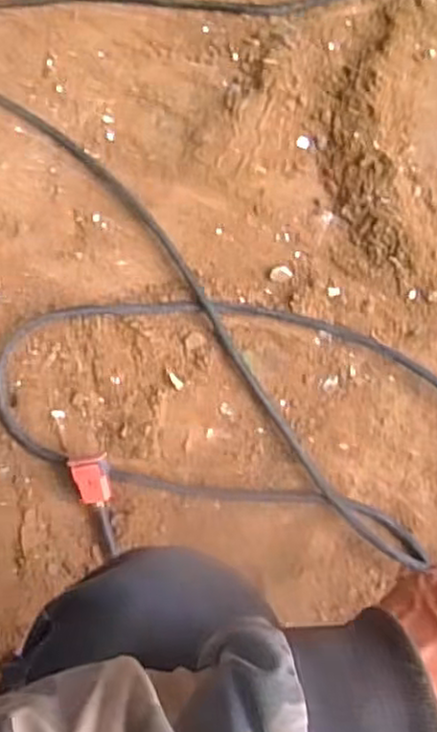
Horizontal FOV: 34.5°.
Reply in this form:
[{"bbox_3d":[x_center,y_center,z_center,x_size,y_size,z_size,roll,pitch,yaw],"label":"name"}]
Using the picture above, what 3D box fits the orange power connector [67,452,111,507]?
[{"bbox_3d":[-0.124,0.114,0.696,0.034,0.030,0.047,-13,77,1],"label":"orange power connector"}]

